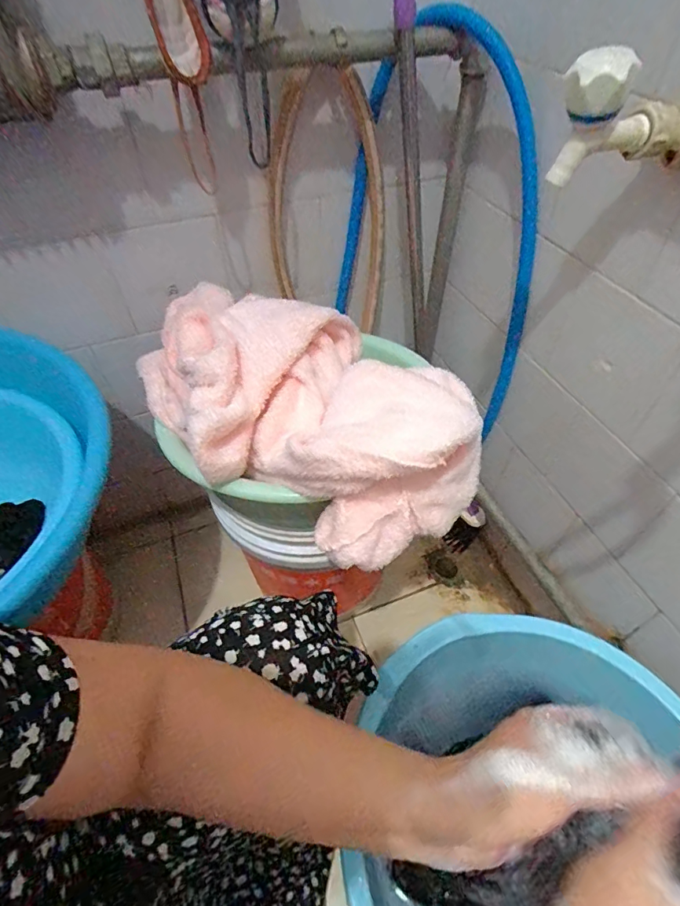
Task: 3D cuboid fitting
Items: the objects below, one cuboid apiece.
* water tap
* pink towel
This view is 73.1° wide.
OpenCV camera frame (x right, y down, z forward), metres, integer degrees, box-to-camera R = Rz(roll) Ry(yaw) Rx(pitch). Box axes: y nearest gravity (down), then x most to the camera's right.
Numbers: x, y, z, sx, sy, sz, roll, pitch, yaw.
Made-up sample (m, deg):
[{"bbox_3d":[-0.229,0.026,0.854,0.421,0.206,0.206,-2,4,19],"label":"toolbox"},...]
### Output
[{"bbox_3d":[0.197,-0.249,0.343,0.069,0.080,0.037,-27,54,-21],"label":"water tap"},{"bbox_3d":[-0.031,-0.046,0.482,0.249,0.134,0.325,-28,54,-21],"label":"pink towel"}]

